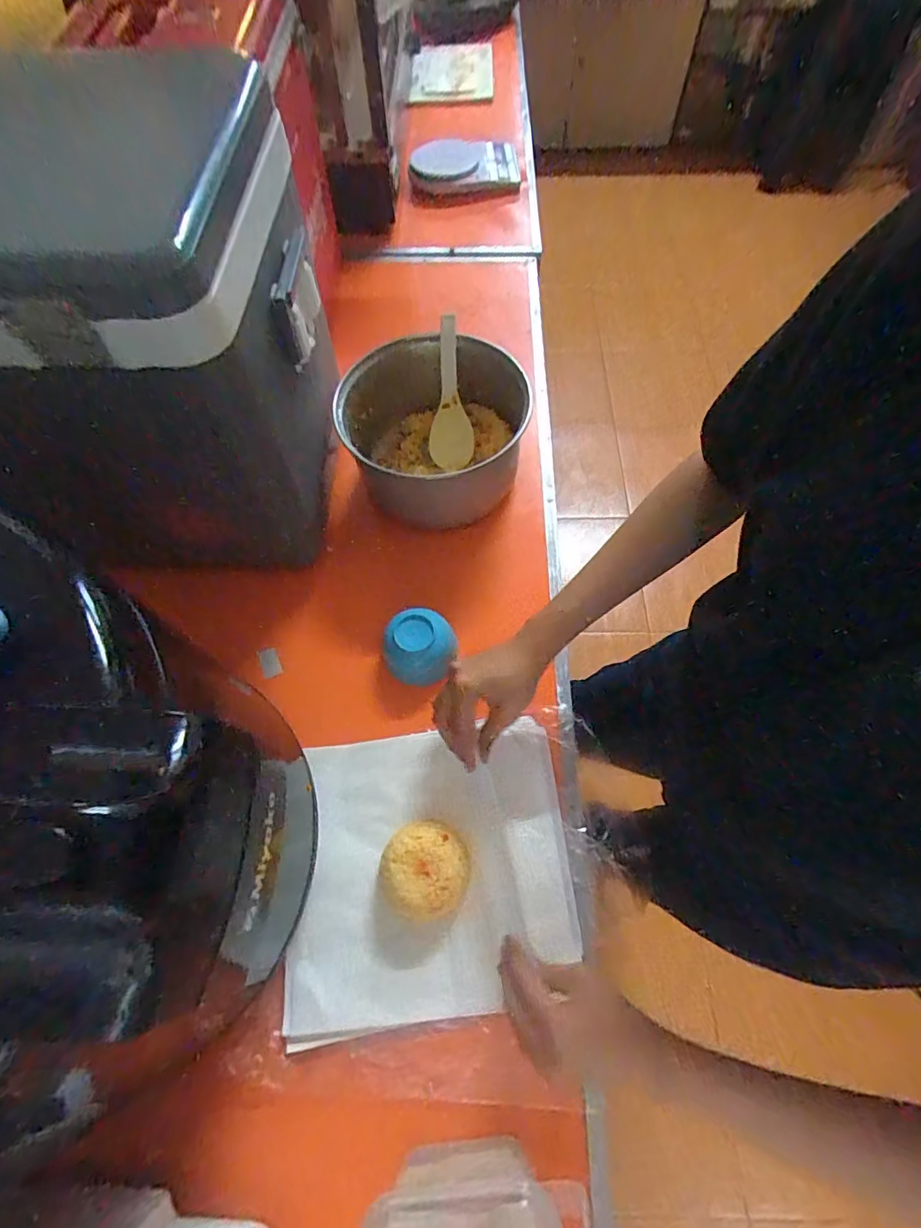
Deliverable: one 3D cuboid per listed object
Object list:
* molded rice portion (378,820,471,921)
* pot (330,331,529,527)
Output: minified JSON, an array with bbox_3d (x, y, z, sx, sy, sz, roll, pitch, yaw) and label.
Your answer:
[{"bbox_3d":[-0.033,0.242,0.497,0.082,0.040,0.080,-1,65,3],"label":"molded rice portion"},{"bbox_3d":[-0.036,-0.243,0.683,0.216,0.126,0.212,0,64,1],"label":"pot"}]

